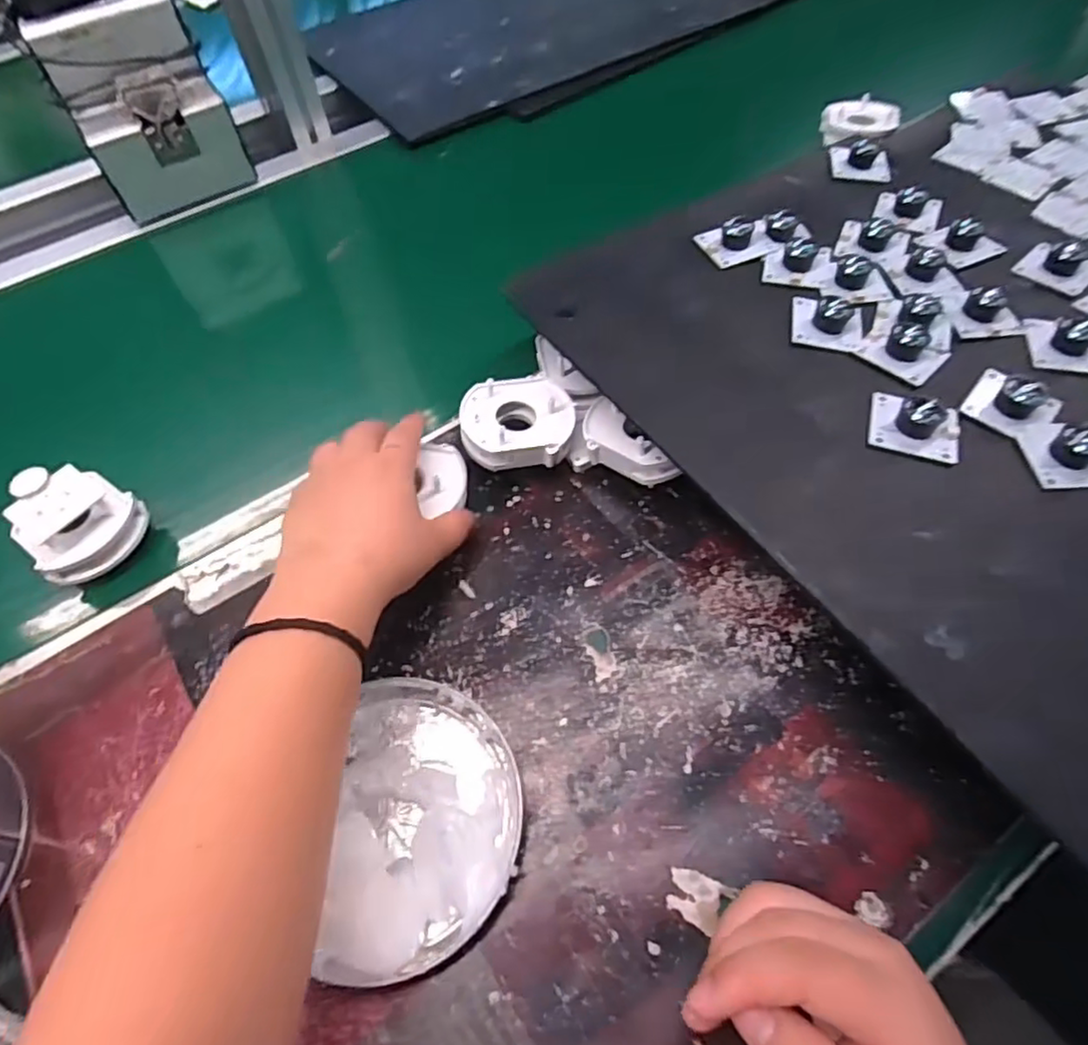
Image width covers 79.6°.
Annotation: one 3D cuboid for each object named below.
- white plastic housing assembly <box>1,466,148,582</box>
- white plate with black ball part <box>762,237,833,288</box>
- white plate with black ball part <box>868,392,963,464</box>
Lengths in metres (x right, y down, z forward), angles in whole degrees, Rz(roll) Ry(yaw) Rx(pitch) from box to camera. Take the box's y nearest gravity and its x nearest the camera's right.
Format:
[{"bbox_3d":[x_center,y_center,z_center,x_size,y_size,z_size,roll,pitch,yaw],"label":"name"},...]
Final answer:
[{"bbox_3d":[-0.288,-0.002,0.403,0.061,0.045,0.062,37,67,24],"label":"white plastic housing assembly"},{"bbox_3d":[0.172,-0.180,0.440,0.044,0.016,0.039,10,59,11],"label":"white plate with black ball part"},{"bbox_3d":[0.204,-0.057,0.354,0.045,0.018,0.041,16,60,14],"label":"white plate with black ball part"}]

